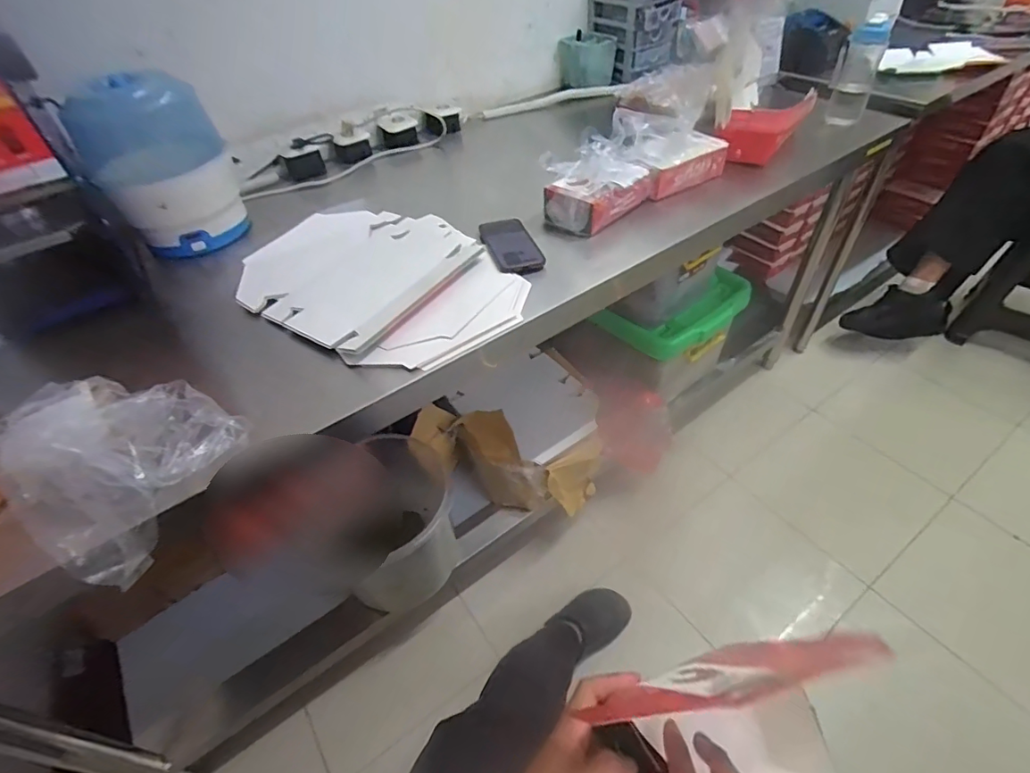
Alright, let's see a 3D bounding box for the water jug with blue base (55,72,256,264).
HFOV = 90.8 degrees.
[{"bbox_3d":[-0.631,-0.394,0.899,0.186,0.278,0.209,32,57,30],"label":"water jug with blue base"}]

